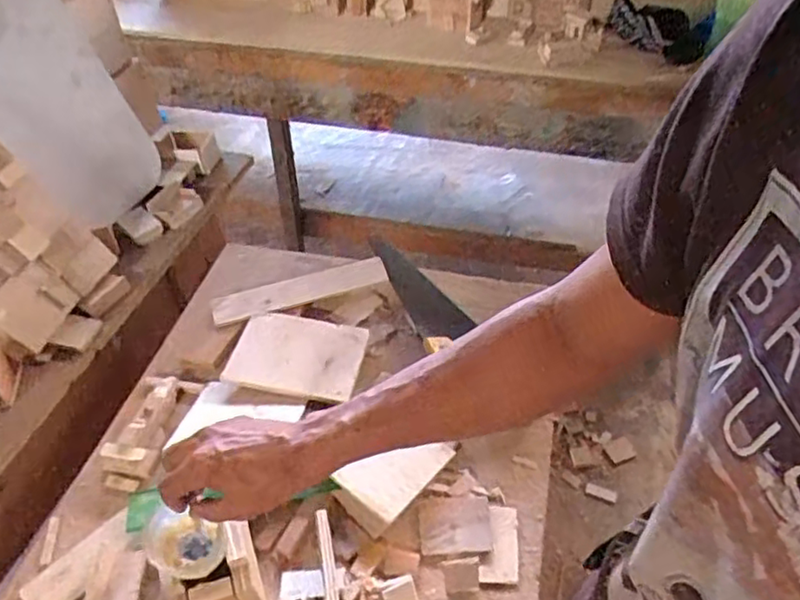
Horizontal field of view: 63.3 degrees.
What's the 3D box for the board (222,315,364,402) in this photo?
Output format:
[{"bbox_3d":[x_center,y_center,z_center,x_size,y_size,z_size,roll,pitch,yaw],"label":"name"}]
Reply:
[{"bbox_3d":[-0.132,0.070,0.839,0.160,0.018,0.115,8,46,6],"label":"board"}]

